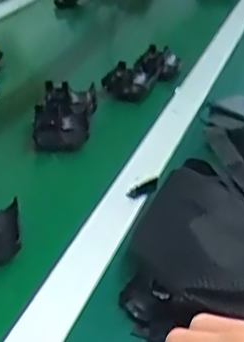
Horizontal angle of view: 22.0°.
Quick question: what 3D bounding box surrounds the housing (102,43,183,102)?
[{"bbox_3d":[0.032,-0.147,0.943,0.077,0.025,0.180,19,34,26],"label":"housing"}]

